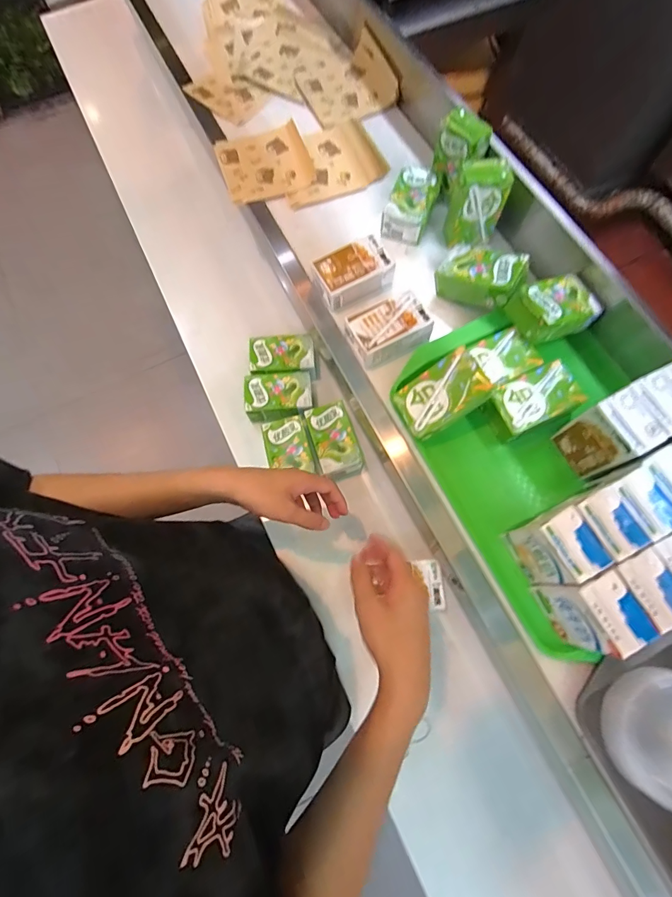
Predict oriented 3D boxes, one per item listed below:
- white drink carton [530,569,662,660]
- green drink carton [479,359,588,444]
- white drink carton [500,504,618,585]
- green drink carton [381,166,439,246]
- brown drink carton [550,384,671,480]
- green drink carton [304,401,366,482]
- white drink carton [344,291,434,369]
[{"bbox_3d":[0.254,0.162,0.406,0.045,0.098,0.065,-30,73,-8],"label":"white drink carton"},{"bbox_3d":[0.251,-0.059,0.516,0.106,0.039,0.065,-25,73,-7],"label":"green drink carton"},{"bbox_3d":[0.227,0.105,0.426,0.043,0.098,0.066,-24,73,-6],"label":"white drink carton"},{"bbox_3d":[0.120,-0.384,0.633,0.064,0.045,0.120,19,73,8],"label":"green drink carton"},{"bbox_3d":[0.311,-0.013,0.465,0.047,0.102,0.065,-26,73,-7],"label":"brown drink carton"},{"bbox_3d":[-0.002,-0.011,0.633,0.065,0.040,0.113,-17,72,-4],"label":"green drink carton"},{"bbox_3d":[0.075,-0.163,0.562,0.104,0.042,0.069,-25,73,-7],"label":"white drink carton"}]

